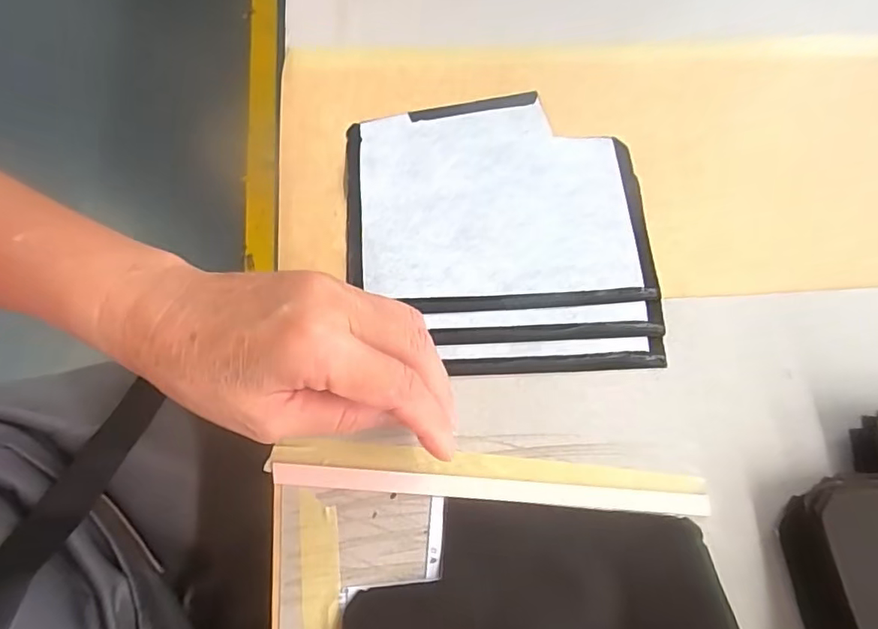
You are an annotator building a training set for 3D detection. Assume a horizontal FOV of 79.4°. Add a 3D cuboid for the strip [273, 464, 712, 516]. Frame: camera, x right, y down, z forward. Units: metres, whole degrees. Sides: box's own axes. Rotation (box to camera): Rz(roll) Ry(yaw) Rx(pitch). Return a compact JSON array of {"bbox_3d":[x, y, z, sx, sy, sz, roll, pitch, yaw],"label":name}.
[{"bbox_3d":[0.026,0.088,0.264,0.214,0.004,0.011,4,72,0],"label":"strip"}]

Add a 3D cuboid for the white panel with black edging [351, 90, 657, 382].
[{"bbox_3d":[0.035,-0.050,0.308,0.171,0.006,0.168,-2,72,-2],"label":"white panel with black edging"}]

